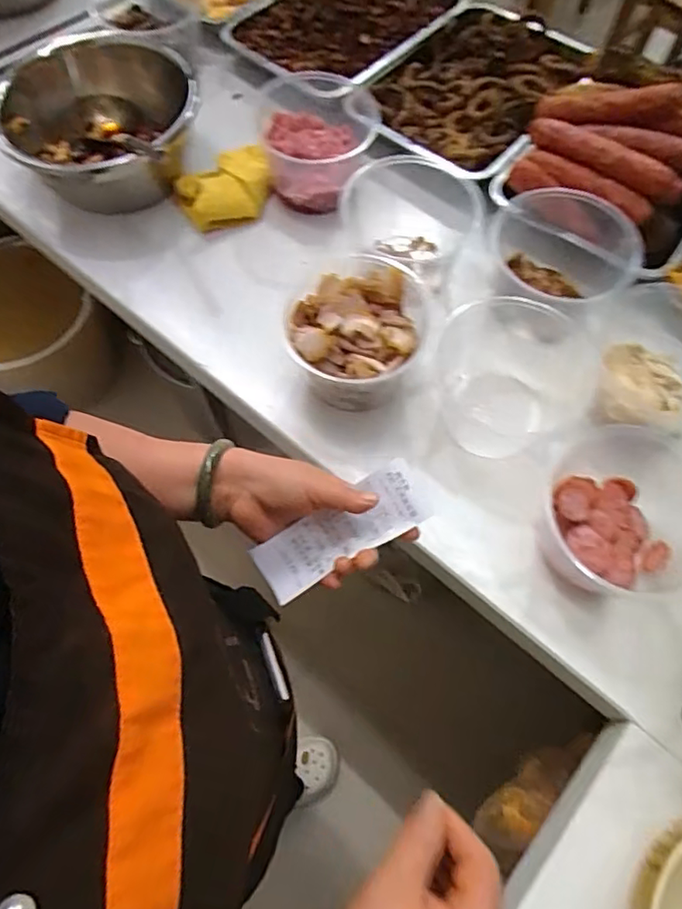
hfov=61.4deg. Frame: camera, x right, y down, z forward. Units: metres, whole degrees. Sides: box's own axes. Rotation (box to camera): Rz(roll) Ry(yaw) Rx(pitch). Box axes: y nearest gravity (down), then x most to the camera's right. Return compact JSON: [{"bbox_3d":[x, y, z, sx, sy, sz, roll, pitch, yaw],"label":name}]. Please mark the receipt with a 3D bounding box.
[{"bbox_3d":[0.001,0.064,0.477,0.150,0.010,0.052,-32,89,2],"label":"receipt"}]

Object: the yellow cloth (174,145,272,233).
[{"bbox_3d":[-0.159,-0.374,0.810,0.138,0.049,0.107,-29,69,-12],"label":"yellow cloth"}]

